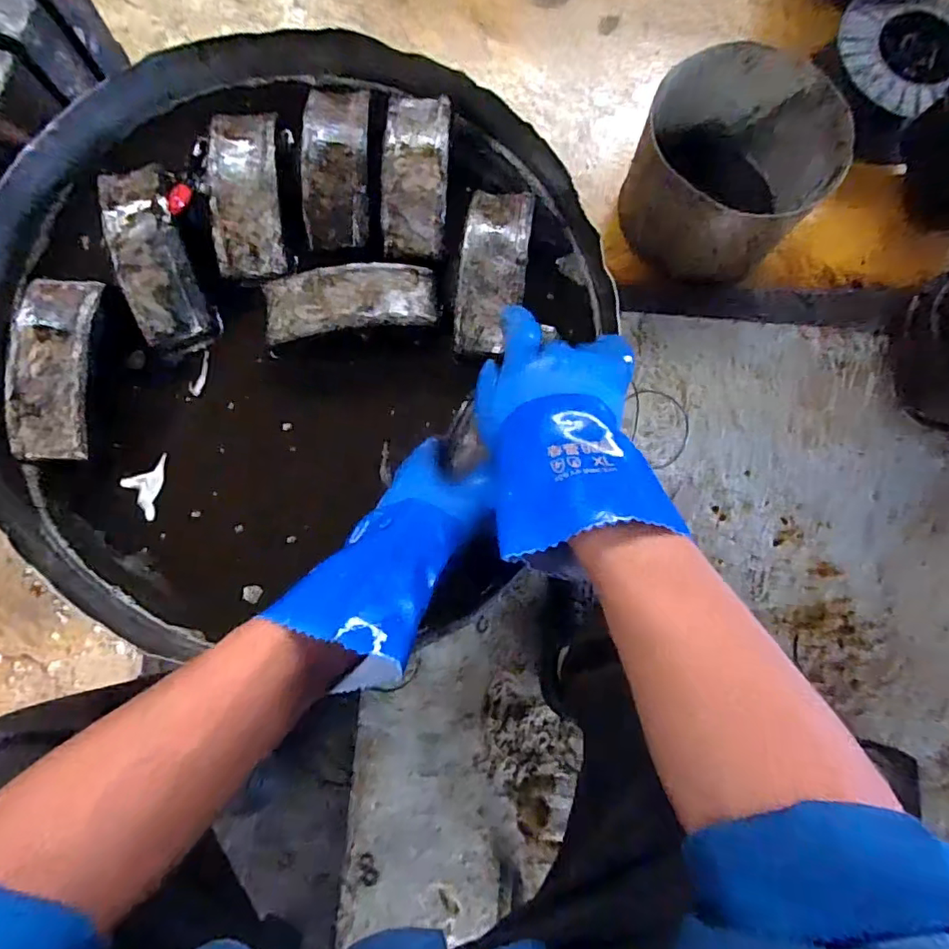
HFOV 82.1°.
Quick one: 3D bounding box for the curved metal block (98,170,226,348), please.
[{"bbox_3d":[-0.296,-0.206,0.508,0.063,0.054,0.170,-19,84,-4],"label":"curved metal block"}]

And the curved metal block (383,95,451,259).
[{"bbox_3d":[-0.054,-0.285,0.513,0.058,0.034,0.154,3,83,-2],"label":"curved metal block"}]

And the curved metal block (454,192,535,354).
[{"bbox_3d":[0.017,-0.188,0.498,0.059,0.030,0.151,7,83,-1],"label":"curved metal block"}]

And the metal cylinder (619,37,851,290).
[{"bbox_3d":[0.377,-0.454,0.847,0.281,0.181,0.292,36,83,3],"label":"metal cylinder"}]

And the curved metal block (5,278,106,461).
[{"bbox_3d":[-0.359,-0.095,0.465,0.058,0.028,0.160,-2,83,-2],"label":"curved metal block"}]

